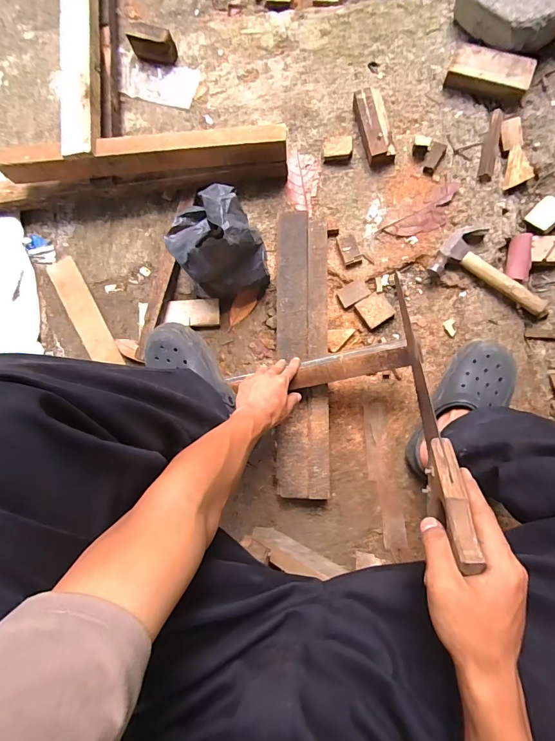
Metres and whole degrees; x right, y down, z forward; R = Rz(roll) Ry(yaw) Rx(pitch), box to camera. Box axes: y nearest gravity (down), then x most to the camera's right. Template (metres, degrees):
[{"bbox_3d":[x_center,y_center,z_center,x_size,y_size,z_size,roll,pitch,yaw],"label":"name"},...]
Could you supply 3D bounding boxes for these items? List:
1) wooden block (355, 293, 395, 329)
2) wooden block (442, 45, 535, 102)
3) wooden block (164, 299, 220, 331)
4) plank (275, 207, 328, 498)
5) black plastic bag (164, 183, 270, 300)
[{"bbox_3d":[0.200,-0.123,0.779,0.061,0.017,0.062,-34,81,3],"label":"wooden block"},{"bbox_3d":[0.426,-0.597,0.771,0.160,0.050,0.076,26,88,9],"label":"wooden block"},{"bbox_3d":[-0.182,-0.122,0.818,0.117,0.019,0.060,0,84,8],"label":"wooden block"},{"bbox_3d":[0.048,-0.039,0.744,0.101,0.033,0.556,-1,84,8],"label":"plank"},{"bbox_3d":[-0.118,-0.237,0.740,0.160,0.166,0.177,-30,81,4],"label":"black plastic bag"}]

